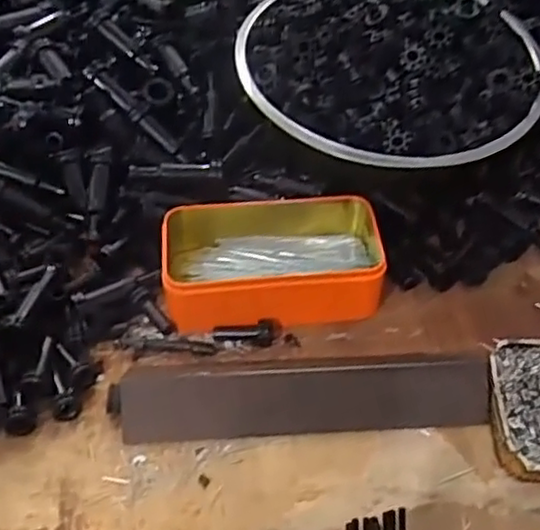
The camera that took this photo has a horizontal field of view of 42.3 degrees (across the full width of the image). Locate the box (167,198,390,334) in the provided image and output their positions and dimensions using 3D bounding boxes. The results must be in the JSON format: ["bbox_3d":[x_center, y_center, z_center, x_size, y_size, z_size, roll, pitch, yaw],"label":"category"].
[{"bbox_3d":[0.001,-0.001,0.485,0.147,0.051,0.092,-1,48,-2],"label":"box"}]

